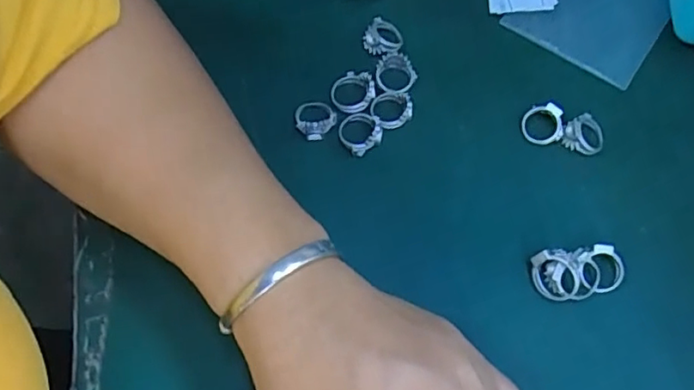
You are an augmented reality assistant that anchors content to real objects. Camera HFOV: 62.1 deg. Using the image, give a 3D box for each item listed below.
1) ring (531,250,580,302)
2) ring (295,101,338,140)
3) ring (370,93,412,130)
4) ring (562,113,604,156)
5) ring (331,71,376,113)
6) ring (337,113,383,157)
[{"bbox_3d":[0.096,0.037,0.268,0.016,0.013,0.024,-22,68,-11],"label":"ring"},{"bbox_3d":[-0.017,-0.041,0.306,0.021,0.010,0.023,1,65,-1],"label":"ring"},{"bbox_3d":[0.025,-0.047,0.307,0.022,0.007,0.020,1,65,-1],"label":"ring"},{"bbox_3d":[0.125,-0.032,0.302,0.021,0.006,0.021,1,65,-1],"label":"ring"},{"bbox_3d":[0.003,-0.056,0.310,0.023,0.008,0.022,1,65,-1],"label":"ring"},{"bbox_3d":[0.007,-0.034,0.302,0.022,0.006,0.022,1,65,-1],"label":"ring"}]

